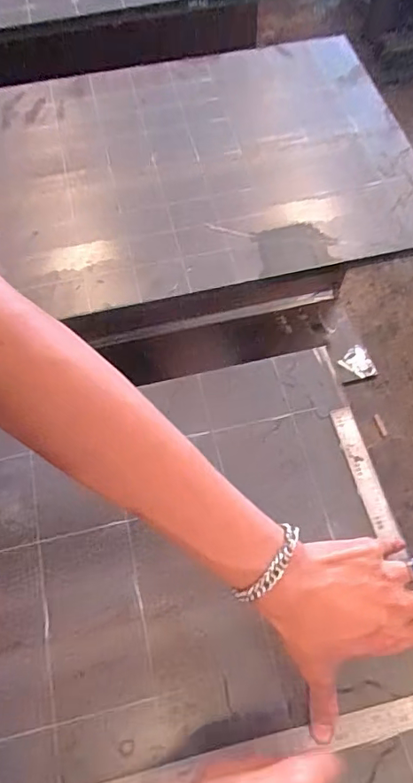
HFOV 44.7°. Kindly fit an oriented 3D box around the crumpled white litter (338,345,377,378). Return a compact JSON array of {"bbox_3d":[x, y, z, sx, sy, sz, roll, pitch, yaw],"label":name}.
[{"bbox_3d":[0.299,-0.057,0.967,0.067,0.013,0.062,-1,61,1],"label":"crumpled white litter"}]

